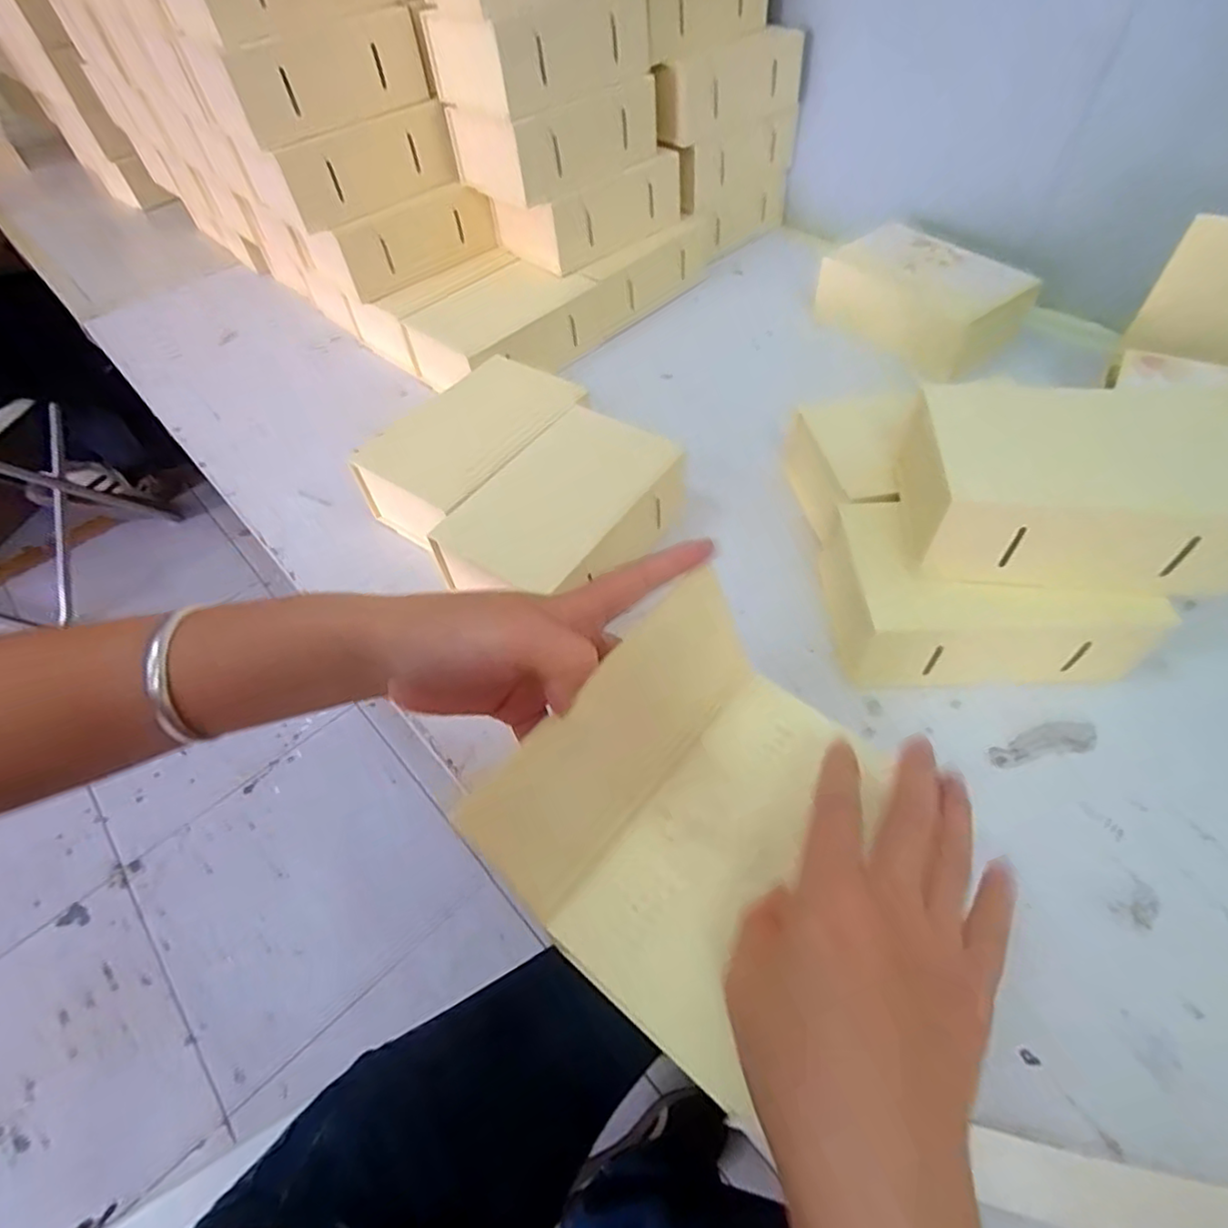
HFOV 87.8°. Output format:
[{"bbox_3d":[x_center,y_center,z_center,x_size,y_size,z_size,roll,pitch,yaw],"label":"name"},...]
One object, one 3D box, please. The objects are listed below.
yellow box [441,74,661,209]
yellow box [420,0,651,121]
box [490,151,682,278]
[{"bbox_3d":[-0.050,-0.443,0.585,0.166,0.059,0.109,-38,60,-20],"label":"yellow box"},{"bbox_3d":[-0.062,-0.491,0.547,0.162,0.059,0.107,-38,60,-20],"label":"yellow box"},{"bbox_3d":[-0.019,-0.405,0.632,0.179,0.059,0.087,-33,58,-17],"label":"box"}]

